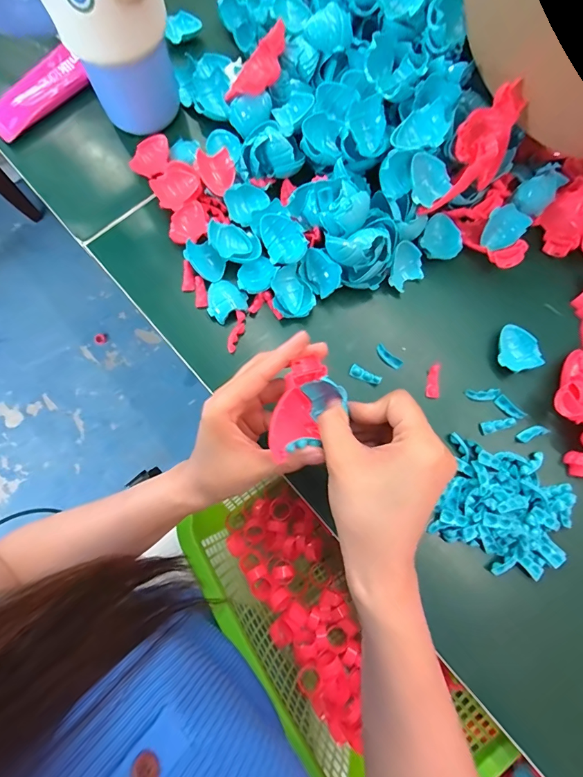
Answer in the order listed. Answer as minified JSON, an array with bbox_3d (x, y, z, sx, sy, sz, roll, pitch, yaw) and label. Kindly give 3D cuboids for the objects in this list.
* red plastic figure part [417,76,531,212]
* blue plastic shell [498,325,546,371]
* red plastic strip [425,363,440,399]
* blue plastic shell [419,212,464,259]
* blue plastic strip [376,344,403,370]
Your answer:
[{"bbox_3d":[0.163,-0.205,0.356,0.047,0.046,0.119,33,100,6],"label":"red plastic figure part"},{"bbox_3d":[0.209,-0.037,0.368,0.038,0.017,0.043,-6,77,-3],"label":"blue plastic shell"},{"bbox_3d":[0.132,-0.007,0.366,0.012,0.009,0.032,10,77,1],"label":"red plastic strip"},{"bbox_3d":[0.147,-0.149,0.387,0.038,0.008,0.048,4,77,0],"label":"blue plastic shell"},{"bbox_3d":[0.091,-0.029,0.371,0.028,0.004,0.012,43,79,8],"label":"blue plastic strip"}]

